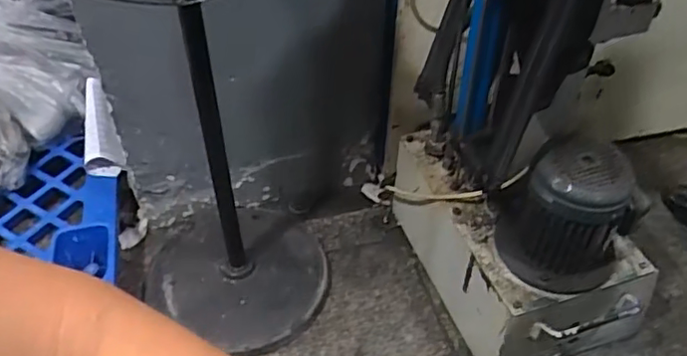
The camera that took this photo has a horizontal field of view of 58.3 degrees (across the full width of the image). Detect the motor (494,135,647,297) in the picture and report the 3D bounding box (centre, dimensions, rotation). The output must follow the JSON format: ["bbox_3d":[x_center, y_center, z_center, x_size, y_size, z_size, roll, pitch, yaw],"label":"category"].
[{"bbox_3d":[0.394,0.067,1.089,0.231,0.246,0.177,20,48,18],"label":"motor"}]

